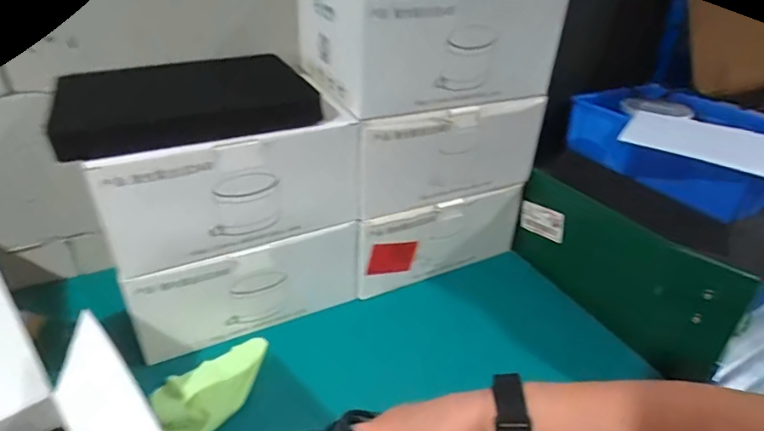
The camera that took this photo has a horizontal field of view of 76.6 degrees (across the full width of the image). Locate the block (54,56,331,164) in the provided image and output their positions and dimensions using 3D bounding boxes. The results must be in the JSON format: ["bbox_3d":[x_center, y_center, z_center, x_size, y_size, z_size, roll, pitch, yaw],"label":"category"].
[{"bbox_3d":[-0.219,-0.131,0.540,0.261,0.045,0.189,-11,35,-20],"label":"block"}]

